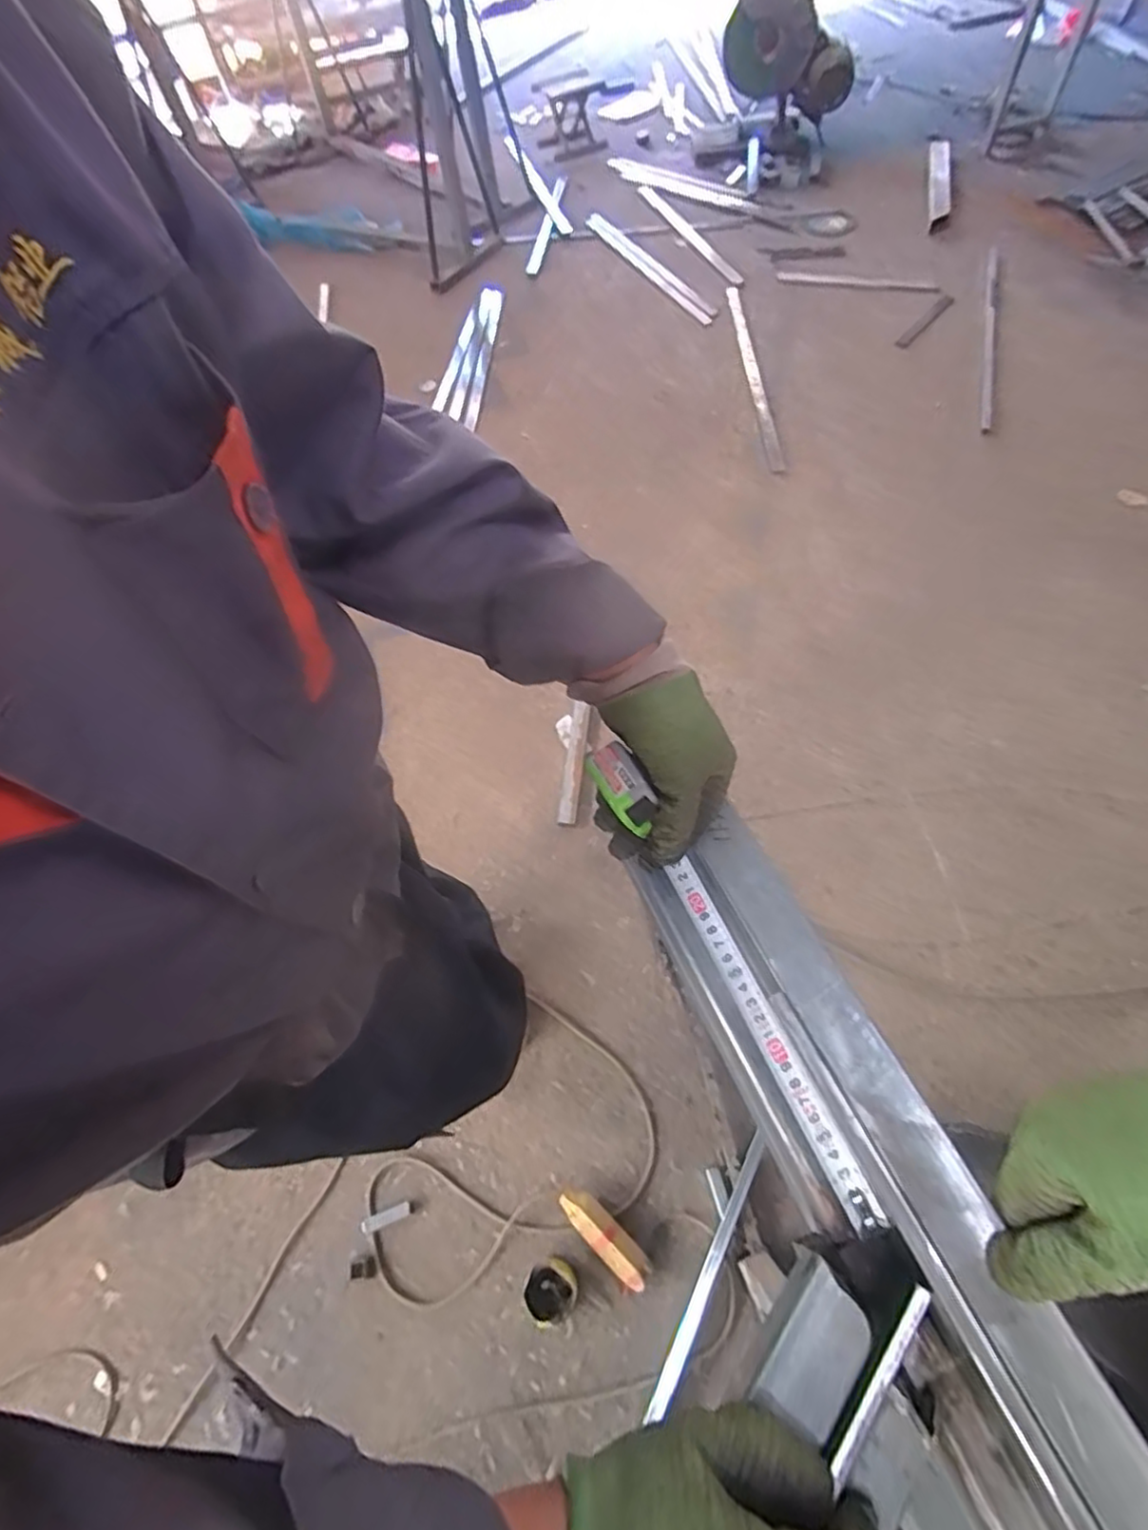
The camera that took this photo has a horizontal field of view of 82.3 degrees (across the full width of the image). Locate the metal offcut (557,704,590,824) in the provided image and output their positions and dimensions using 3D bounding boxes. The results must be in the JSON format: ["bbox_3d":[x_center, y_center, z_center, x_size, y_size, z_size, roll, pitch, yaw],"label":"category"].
[{"bbox_3d":[0.002,-0.004,1.590,0.047,0.031,0.325,3,60,8],"label":"metal offcut"}]

